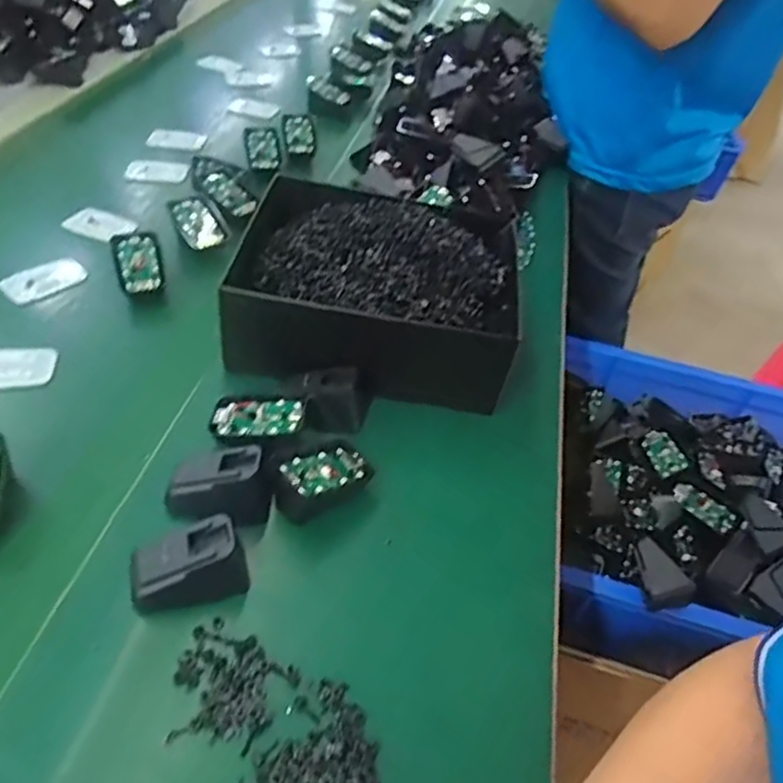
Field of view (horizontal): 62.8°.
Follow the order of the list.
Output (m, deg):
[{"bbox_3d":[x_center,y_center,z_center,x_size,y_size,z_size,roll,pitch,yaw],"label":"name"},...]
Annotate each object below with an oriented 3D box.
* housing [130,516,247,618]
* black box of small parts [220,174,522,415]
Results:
[{"bbox_3d":[-0.122,0.108,0.389,0.066,0.036,0.044,-12,47,-18],"label":"housing"},{"bbox_3d":[-0.011,-0.091,0.565,0.236,0.095,0.194,9,44,2],"label":"black box of small parts"}]

